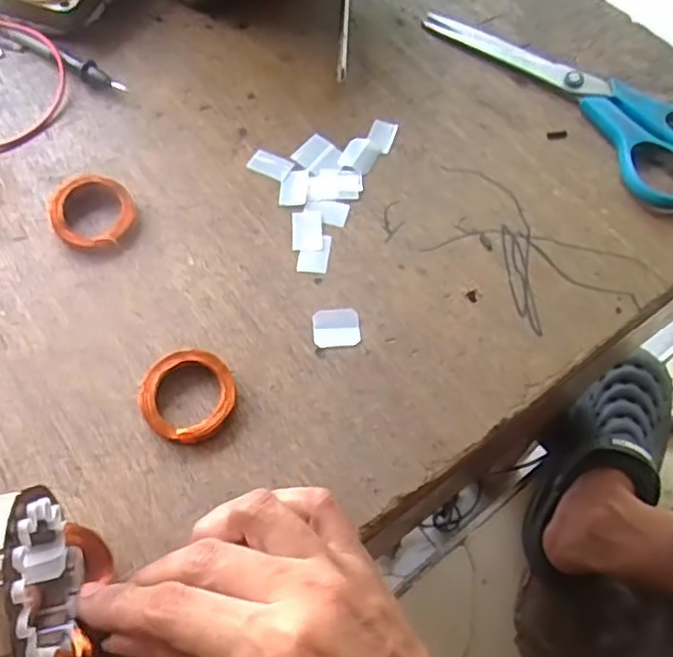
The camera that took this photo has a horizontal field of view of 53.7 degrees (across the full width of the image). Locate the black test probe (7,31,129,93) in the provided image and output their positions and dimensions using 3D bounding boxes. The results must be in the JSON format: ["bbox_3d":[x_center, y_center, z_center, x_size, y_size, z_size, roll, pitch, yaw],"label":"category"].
[{"bbox_3d":[-0.171,-0.168,0.416,0.092,0.012,0.011,27,64,14],"label":"black test probe"}]

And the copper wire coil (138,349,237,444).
[{"bbox_3d":[-0.071,0.032,0.317,0.044,0.013,0.044,1,62,-1],"label":"copper wire coil"}]

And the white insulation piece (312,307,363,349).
[{"bbox_3d":[0.000,-0.001,0.340,0.024,0.004,0.022,-6,63,-5],"label":"white insulation piece"}]

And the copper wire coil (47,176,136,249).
[{"bbox_3d":[-0.133,-0.064,0.365,0.043,0.015,0.045,1,62,-1],"label":"copper wire coil"}]

